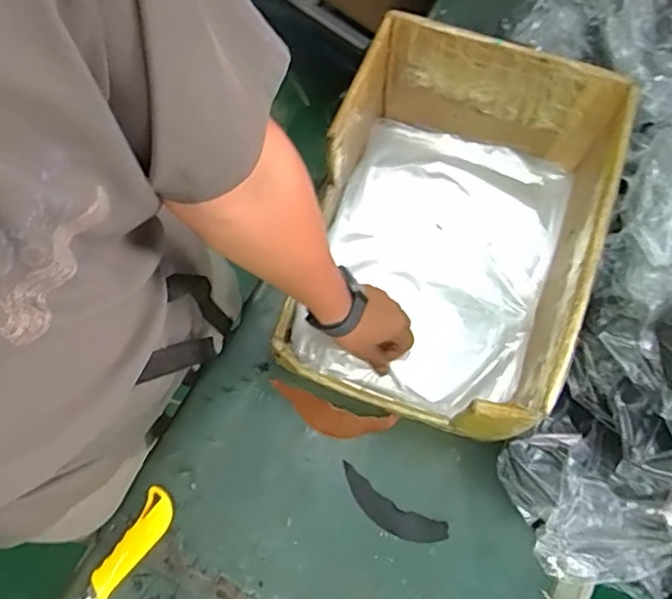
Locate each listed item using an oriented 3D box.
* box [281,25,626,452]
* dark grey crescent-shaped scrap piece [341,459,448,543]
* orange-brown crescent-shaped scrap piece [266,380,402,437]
[{"bbox_3d":[0.125,-0.074,0.688,0.292,0.197,0.404,19,73,8],"label":"box"},{"bbox_3d":[0.064,0.256,0.714,0.144,0.004,0.042,28,74,11],"label":"dark grey crescent-shaped scrap piece"},{"bbox_3d":[-0.010,0.147,0.746,0.163,0.013,0.045,16,72,7],"label":"orange-brown crescent-shaped scrap piece"}]

